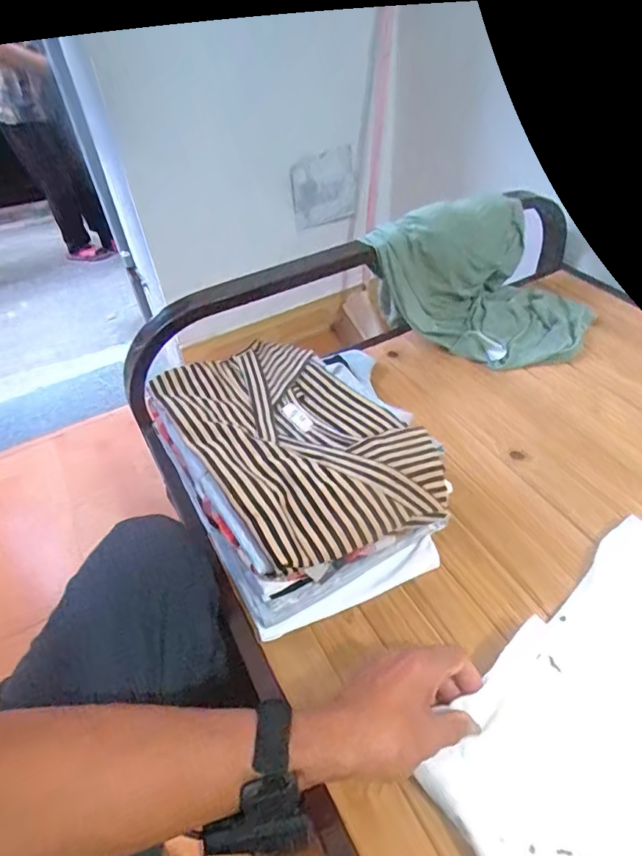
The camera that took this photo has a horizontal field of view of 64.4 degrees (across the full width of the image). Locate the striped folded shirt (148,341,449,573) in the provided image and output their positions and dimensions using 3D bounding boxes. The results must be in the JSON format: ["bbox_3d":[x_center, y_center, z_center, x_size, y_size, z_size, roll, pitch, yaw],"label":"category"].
[{"bbox_3d":[-0.031,0.000,0.546,0.197,0.035,0.323,-26,47,-23],"label":"striped folded shirt"}]

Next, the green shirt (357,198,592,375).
[{"bbox_3d":[0.252,-0.233,0.785,0.312,0.166,0.213,18,49,22],"label":"green shirt"}]

